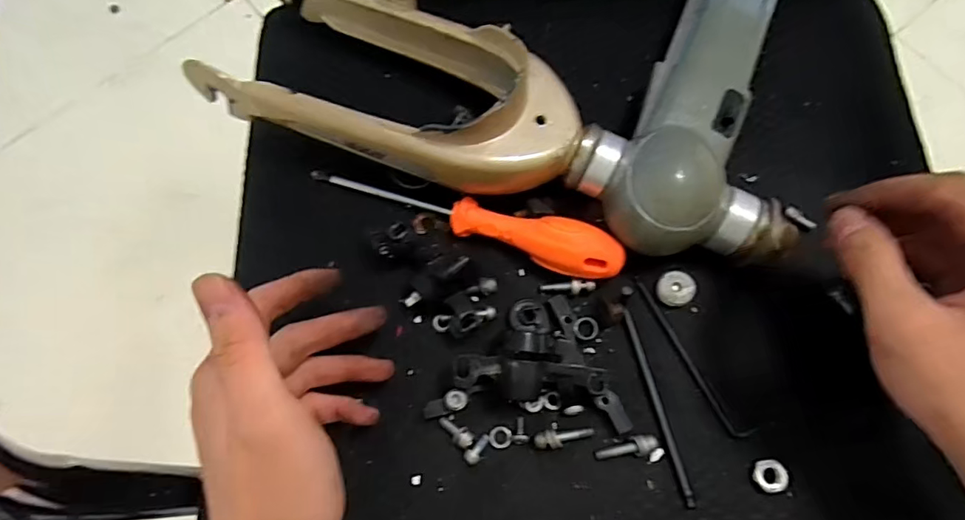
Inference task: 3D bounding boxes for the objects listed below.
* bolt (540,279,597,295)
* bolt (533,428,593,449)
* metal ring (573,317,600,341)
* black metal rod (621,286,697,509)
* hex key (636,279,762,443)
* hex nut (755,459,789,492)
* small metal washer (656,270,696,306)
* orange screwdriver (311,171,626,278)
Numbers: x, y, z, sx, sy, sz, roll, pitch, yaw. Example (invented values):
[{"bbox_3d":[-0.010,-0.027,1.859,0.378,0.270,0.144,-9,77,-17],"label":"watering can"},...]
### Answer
[{"bbox_3d":[0.052,0.018,0.324,0.034,0.007,0.009,-6,75,-1],"label":"bolt"},{"bbox_3d":[0.046,0.100,0.296,0.034,0.006,0.010,-5,75,0],"label":"bolt"},{"bbox_3d":[0.063,0.042,0.320,0.016,0.004,0.014,-8,75,-1],"label":"metal ring"},{"bbox_3d":[0.099,0.075,0.304,0.008,0.004,0.124,-18,70,18],"label":"black metal rod"},{"bbox_3d":[0.121,0.056,0.310,0.015,0.011,0.106,-31,77,-7],"label":"hex key"},{"bbox_3d":[0.159,0.118,0.288,0.016,0.005,0.016,-9,75,-1],"label":"hex nut"},{"bbox_3d":[0.118,0.018,0.321,0.022,0.005,0.021,-10,75,-2],"label":"small metal washer"},{"bbox_3d":[-0.013,-0.027,0.331,0.207,0.030,0.031,16,76,7],"label":"orange screwdriver"}]

